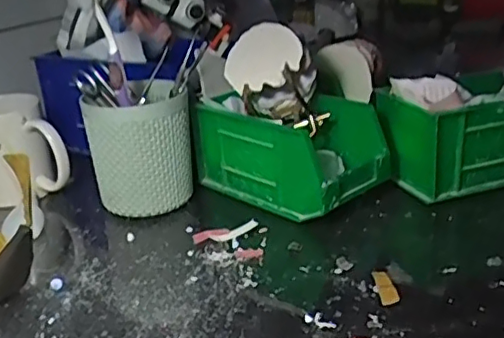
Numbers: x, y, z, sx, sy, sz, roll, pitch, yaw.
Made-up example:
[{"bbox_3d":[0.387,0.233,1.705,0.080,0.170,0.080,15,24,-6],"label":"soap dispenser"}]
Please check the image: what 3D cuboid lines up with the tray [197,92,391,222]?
[{"bbox_3d":[0.035,-0.018,0.591,0.096,0.087,0.171,-24,30,-40],"label":"tray"}]

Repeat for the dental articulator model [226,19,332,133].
[{"bbox_3d":[0.021,-0.080,0.560,0.089,0.090,0.056,-3,23,1],"label":"dental articulator model"}]

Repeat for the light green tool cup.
[{"bbox_3d":[-0.106,-0.019,0.588,0.096,0.109,0.094,-3,23,1],"label":"light green tool cup"}]

